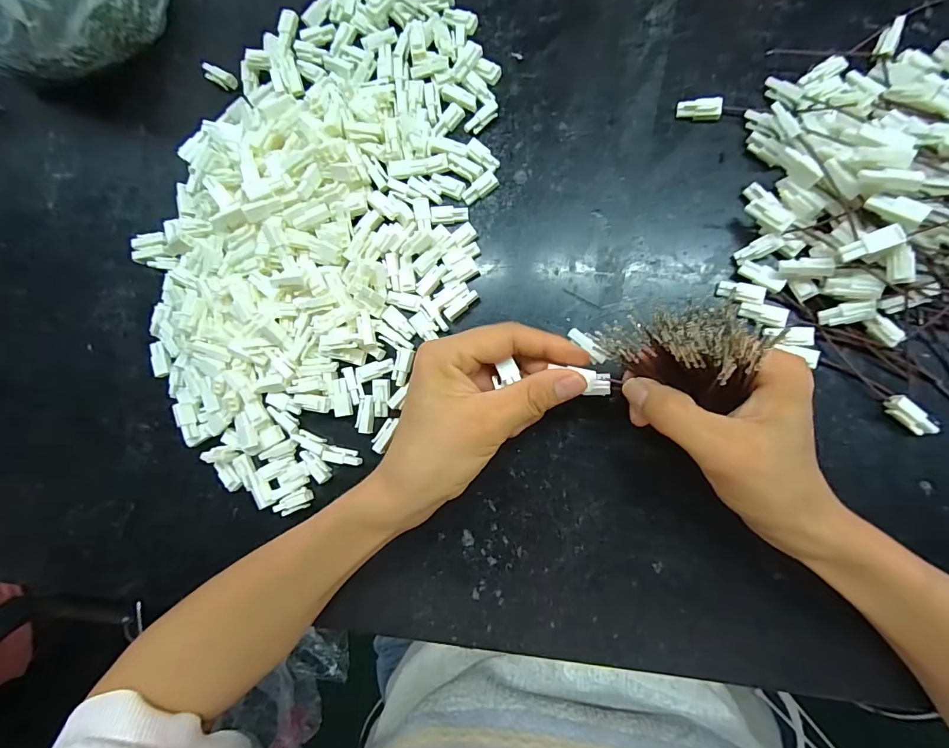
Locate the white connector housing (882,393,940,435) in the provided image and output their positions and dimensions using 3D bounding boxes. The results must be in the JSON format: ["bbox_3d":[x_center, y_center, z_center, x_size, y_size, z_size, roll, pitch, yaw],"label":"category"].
[{"bbox_3d":[0.242,0.023,0.244,0.011,0.012,0.026,-42,81,4],"label":"white connector housing"}]

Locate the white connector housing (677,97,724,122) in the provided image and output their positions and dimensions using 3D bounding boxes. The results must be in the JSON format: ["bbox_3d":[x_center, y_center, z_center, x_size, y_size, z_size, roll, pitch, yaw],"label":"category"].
[{"bbox_3d":[0.141,-0.166,0.274,0.025,0.009,0.009,14,88,23],"label":"white connector housing"}]

